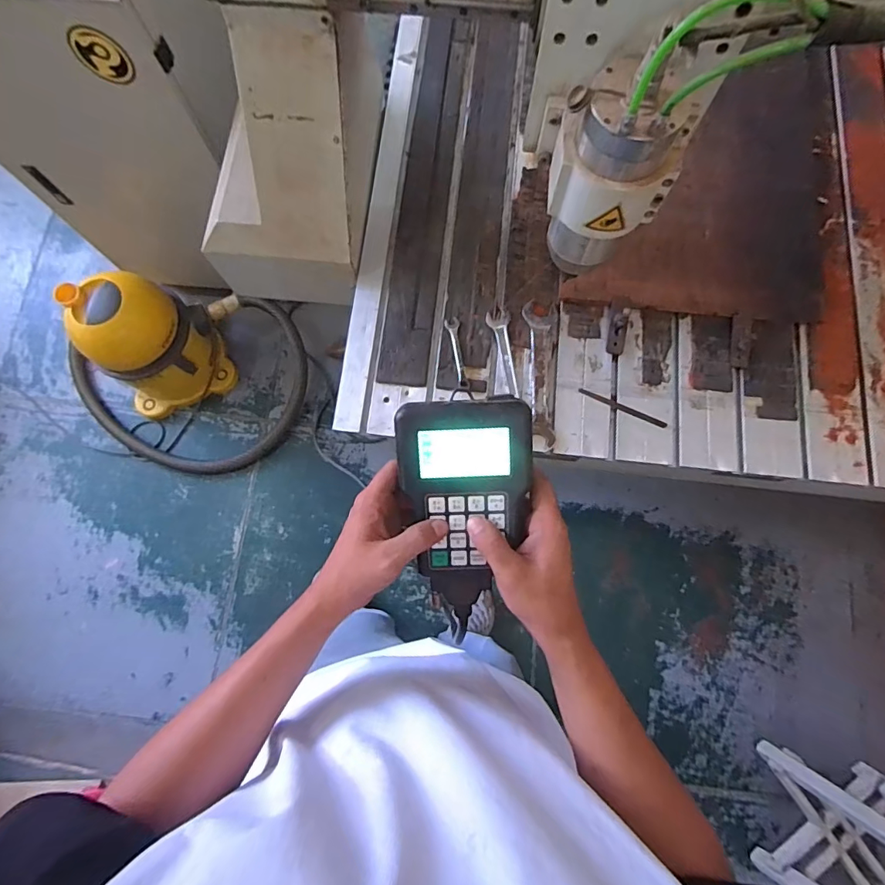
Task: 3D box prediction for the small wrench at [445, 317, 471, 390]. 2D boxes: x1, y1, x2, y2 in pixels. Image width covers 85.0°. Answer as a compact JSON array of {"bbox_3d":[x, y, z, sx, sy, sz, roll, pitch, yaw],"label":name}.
[{"bbox_3d":[0.024,-0.148,0.801,0.023,0.007,0.129,-8,76,-1],"label":"small wrench"}]

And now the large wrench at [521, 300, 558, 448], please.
[{"bbox_3d":[0.162,-0.114,0.788,0.053,0.012,0.247,2,76,2],"label":"large wrench"}]

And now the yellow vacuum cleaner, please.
[{"bbox_3d":[-0.844,-0.254,1.405,0.770,0.412,0.552,21,77,5],"label":"yellow vacuum cleaner"}]

